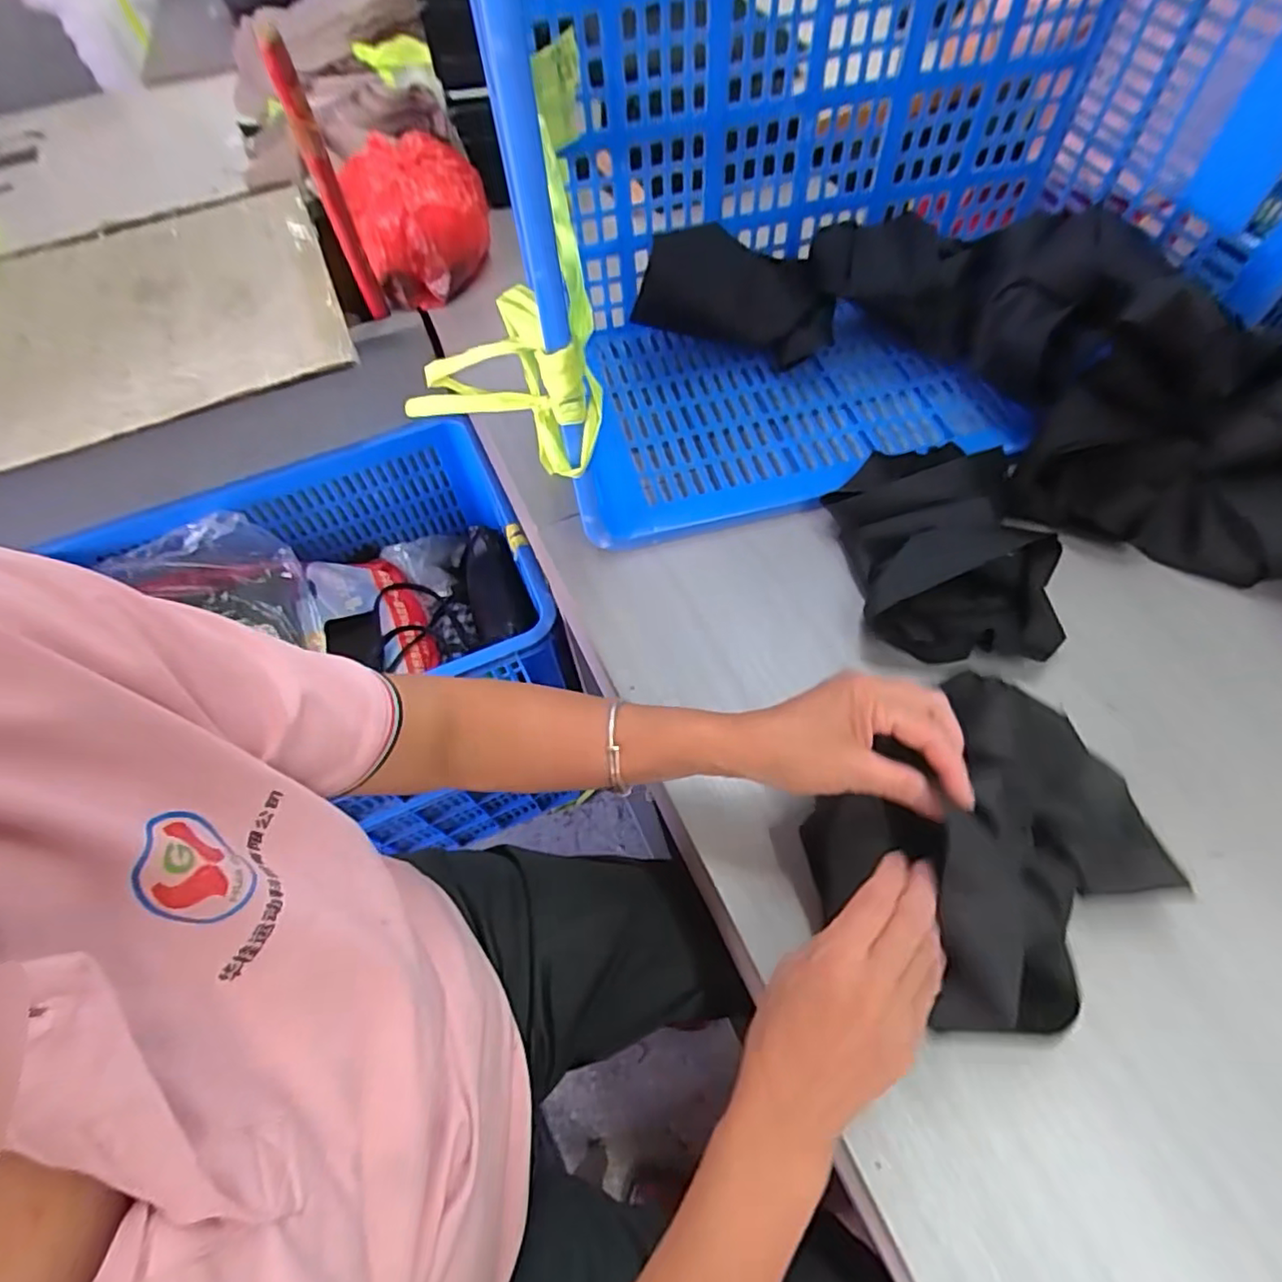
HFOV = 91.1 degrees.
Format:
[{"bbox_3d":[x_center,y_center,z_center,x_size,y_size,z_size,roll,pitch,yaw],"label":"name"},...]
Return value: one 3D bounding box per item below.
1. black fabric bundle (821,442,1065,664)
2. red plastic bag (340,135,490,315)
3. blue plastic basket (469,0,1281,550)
[{"bbox_3d":[0.255,-0.073,0.532,0.157,0.054,0.187,-4,60,1],"label":"black fabric bundle"},{"bbox_3d":[-0.275,-0.535,0.793,0.160,0.113,0.172,-19,61,-7],"label":"red plastic bag"},{"bbox_3d":[0.212,-0.387,0.524,0.600,0.399,0.338,-12,60,-3],"label":"blue plastic basket"}]

